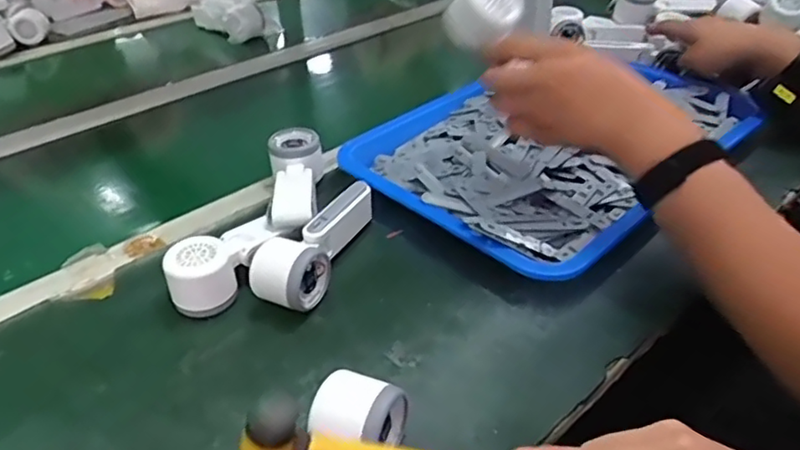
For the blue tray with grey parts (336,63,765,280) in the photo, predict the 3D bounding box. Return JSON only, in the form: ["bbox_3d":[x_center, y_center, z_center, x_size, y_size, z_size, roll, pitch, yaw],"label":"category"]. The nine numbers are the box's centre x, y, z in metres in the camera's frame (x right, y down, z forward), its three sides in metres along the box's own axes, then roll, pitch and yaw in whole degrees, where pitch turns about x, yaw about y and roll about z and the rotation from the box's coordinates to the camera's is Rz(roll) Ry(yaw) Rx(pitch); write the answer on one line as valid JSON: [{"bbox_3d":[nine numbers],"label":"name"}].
[{"bbox_3d":[0.170,-0.100,0.737,0.343,0.054,0.432,27,45,35],"label":"blue tray with grey parts"}]

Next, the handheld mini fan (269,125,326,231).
[{"bbox_3d":[-0.114,-0.047,0.672,0.056,0.044,0.164,-5,36,-2],"label":"handheld mini fan"}]

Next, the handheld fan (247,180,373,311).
[{"bbox_3d":[-0.081,0.014,0.605,0.054,0.053,0.162,9,37,17],"label":"handheld fan"}]

